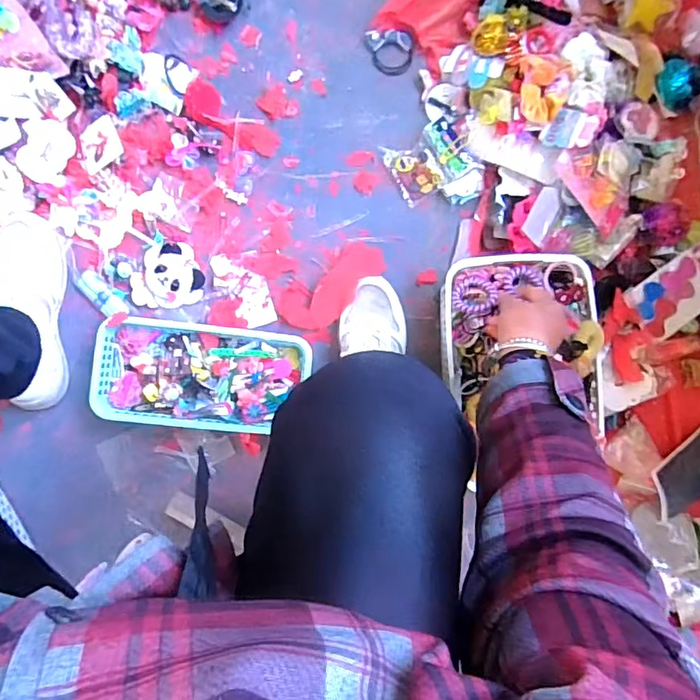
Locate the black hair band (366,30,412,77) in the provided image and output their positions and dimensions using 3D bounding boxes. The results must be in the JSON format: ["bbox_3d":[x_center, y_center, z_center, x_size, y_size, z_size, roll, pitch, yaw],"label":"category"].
[{"bbox_3d":[0.056,-0.414,0.717,0.063,0.011,0.055,-3,108,-3],"label":"black hair band"}]

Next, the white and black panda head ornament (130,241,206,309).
[{"bbox_3d":[-0.243,-0.096,0.676,0.090,0.016,0.082,0,91,-7],"label":"white and black panda head ornament"}]

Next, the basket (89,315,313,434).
[{"bbox_3d":[-0.190,0.034,0.668,0.261,0.047,0.133,6,90,-7],"label":"basket"}]

